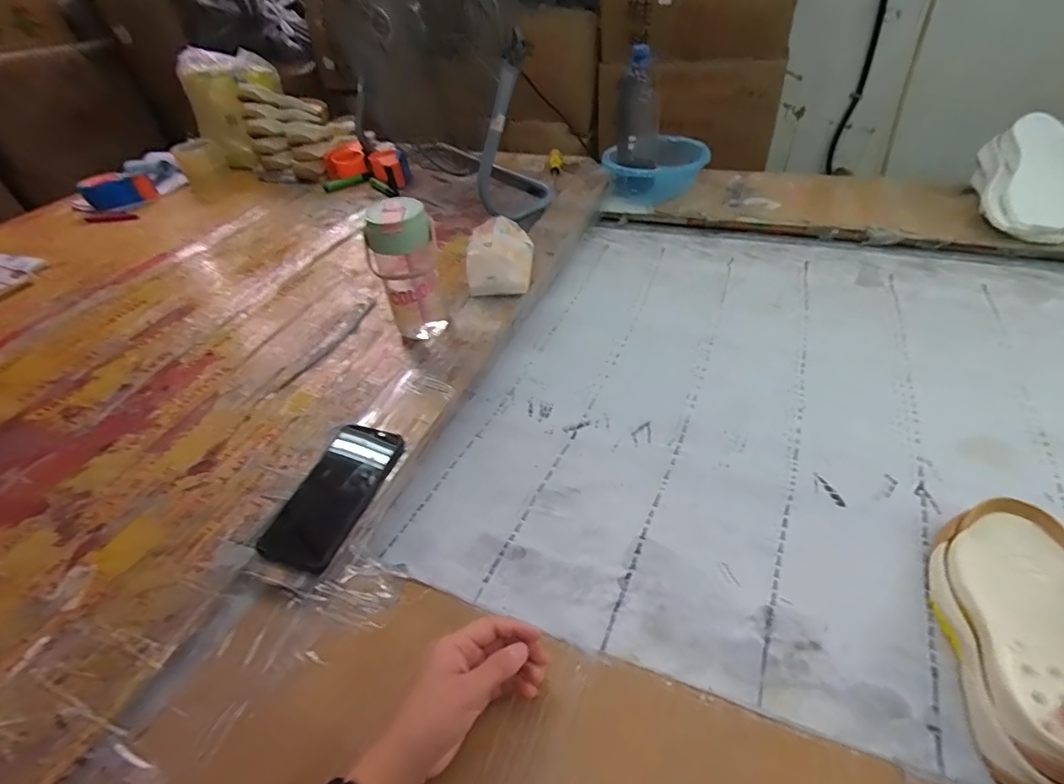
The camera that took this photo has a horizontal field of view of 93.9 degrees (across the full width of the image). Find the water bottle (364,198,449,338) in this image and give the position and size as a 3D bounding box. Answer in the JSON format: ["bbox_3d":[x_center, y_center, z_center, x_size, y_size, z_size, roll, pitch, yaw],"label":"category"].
[{"bbox_3d":[-0.175,-0.172,0.701,0.086,0.186,0.090,-18,45,-12],"label":"water bottle"}]

